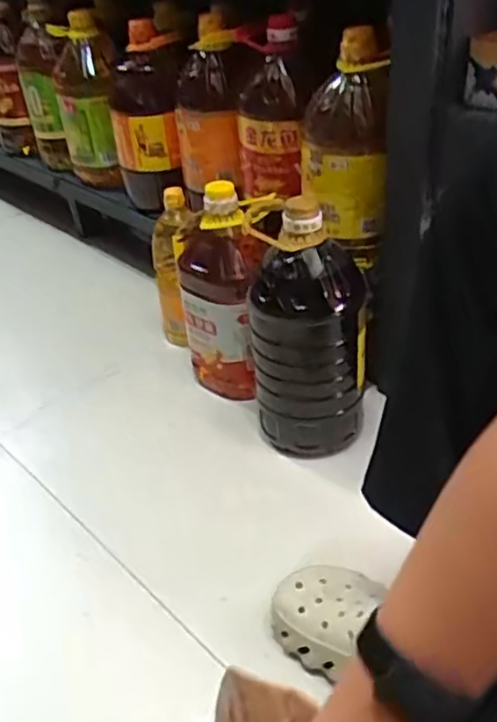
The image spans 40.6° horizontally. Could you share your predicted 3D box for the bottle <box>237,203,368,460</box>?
[{"bbox_3d":[0.074,-0.043,0.881,0.140,0.327,0.143,-4,35,2],"label":"bottle"}]

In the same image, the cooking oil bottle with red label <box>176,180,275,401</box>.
[{"bbox_3d":[-0.024,-0.105,1.007,0.141,0.315,0.121,20,43,32],"label":"cooking oil bottle with red label"}]

